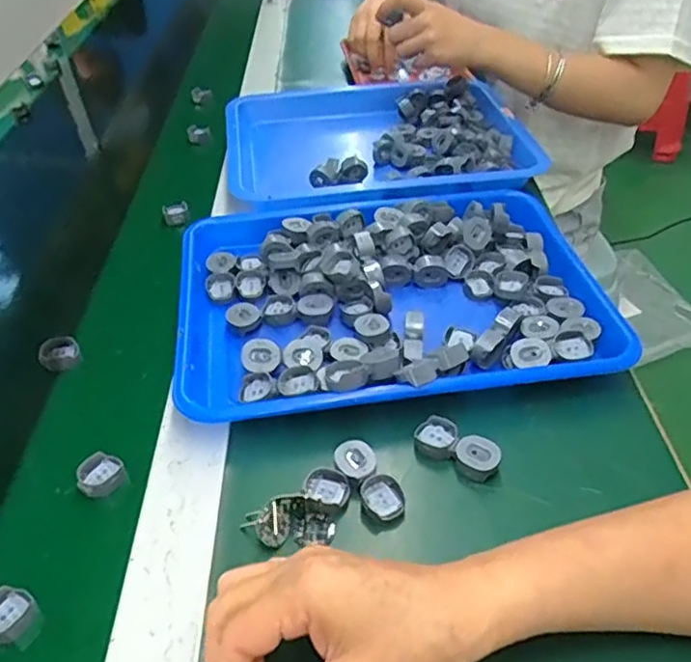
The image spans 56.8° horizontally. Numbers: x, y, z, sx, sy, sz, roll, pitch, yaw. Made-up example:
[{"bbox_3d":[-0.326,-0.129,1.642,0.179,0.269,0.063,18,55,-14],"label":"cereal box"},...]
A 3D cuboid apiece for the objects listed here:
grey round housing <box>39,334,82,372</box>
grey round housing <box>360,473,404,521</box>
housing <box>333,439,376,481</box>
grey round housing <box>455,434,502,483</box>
[{"bbox_3d":[-0.232,0.018,0.519,0.030,0.016,0.029,-2,42,2],"label":"grey round housing"},{"bbox_3d":[0.024,0.105,0.400,0.023,0.016,0.029,-35,50,-30],"label":"grey round housing"},{"bbox_3d":[0.006,0.085,0.414,0.025,0.015,0.026,-2,42,2],"label":"housing"},{"bbox_3d":[0.086,0.083,0.415,0.027,0.018,0.024,18,46,23],"label":"grey round housing"}]

